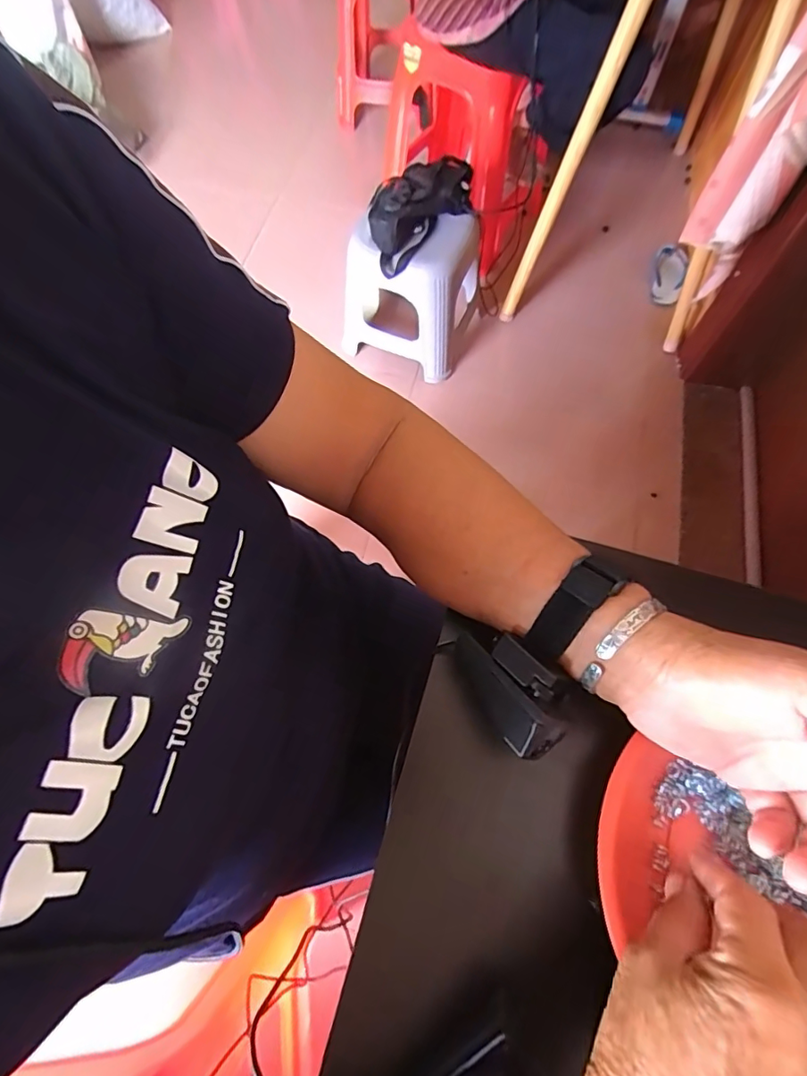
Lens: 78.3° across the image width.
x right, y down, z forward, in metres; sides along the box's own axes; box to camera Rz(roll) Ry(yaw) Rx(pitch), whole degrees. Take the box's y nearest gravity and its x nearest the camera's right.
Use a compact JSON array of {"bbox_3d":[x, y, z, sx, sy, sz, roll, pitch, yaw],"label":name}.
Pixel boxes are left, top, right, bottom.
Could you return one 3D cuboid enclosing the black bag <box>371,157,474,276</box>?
[{"bbox_3d":[0.029,-0.730,1.104,0.159,0.099,0.305,38,72,14],"label":"black bag"}]

